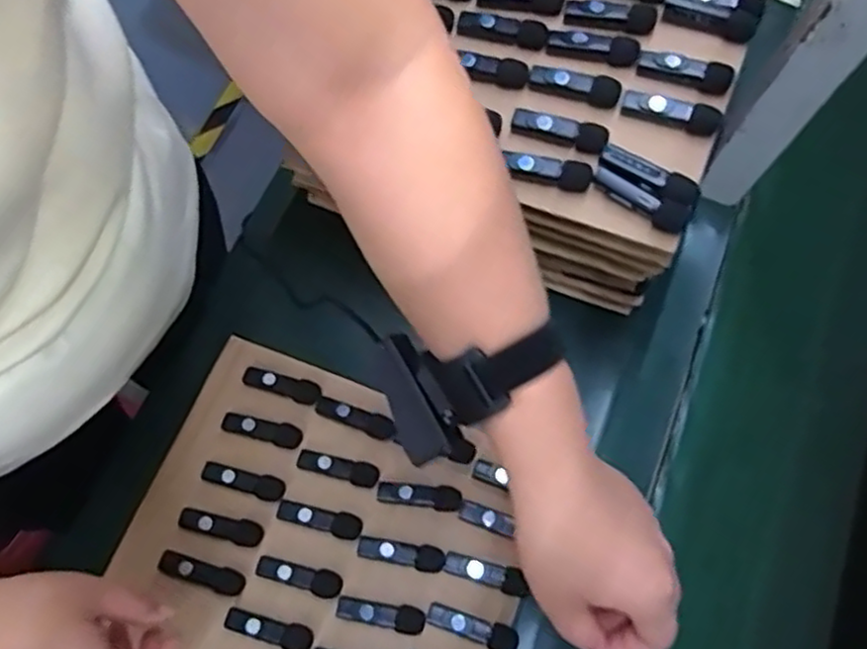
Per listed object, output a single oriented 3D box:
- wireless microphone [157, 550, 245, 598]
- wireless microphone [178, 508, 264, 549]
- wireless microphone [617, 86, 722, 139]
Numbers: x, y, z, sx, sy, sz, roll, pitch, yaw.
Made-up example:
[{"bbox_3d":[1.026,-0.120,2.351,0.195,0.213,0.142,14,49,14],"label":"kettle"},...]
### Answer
[{"bbox_3d":[-0.174,0.186,0.518,0.067,0.008,0.018,18,71,7],"label":"wireless microphone"},{"bbox_3d":[-0.164,0.154,0.528,0.066,0.013,0.018,13,70,5],"label":"wireless microphone"},{"bbox_3d":[0.159,-0.144,0.468,0.065,0.019,0.013,25,72,7],"label":"wireless microphone"}]

